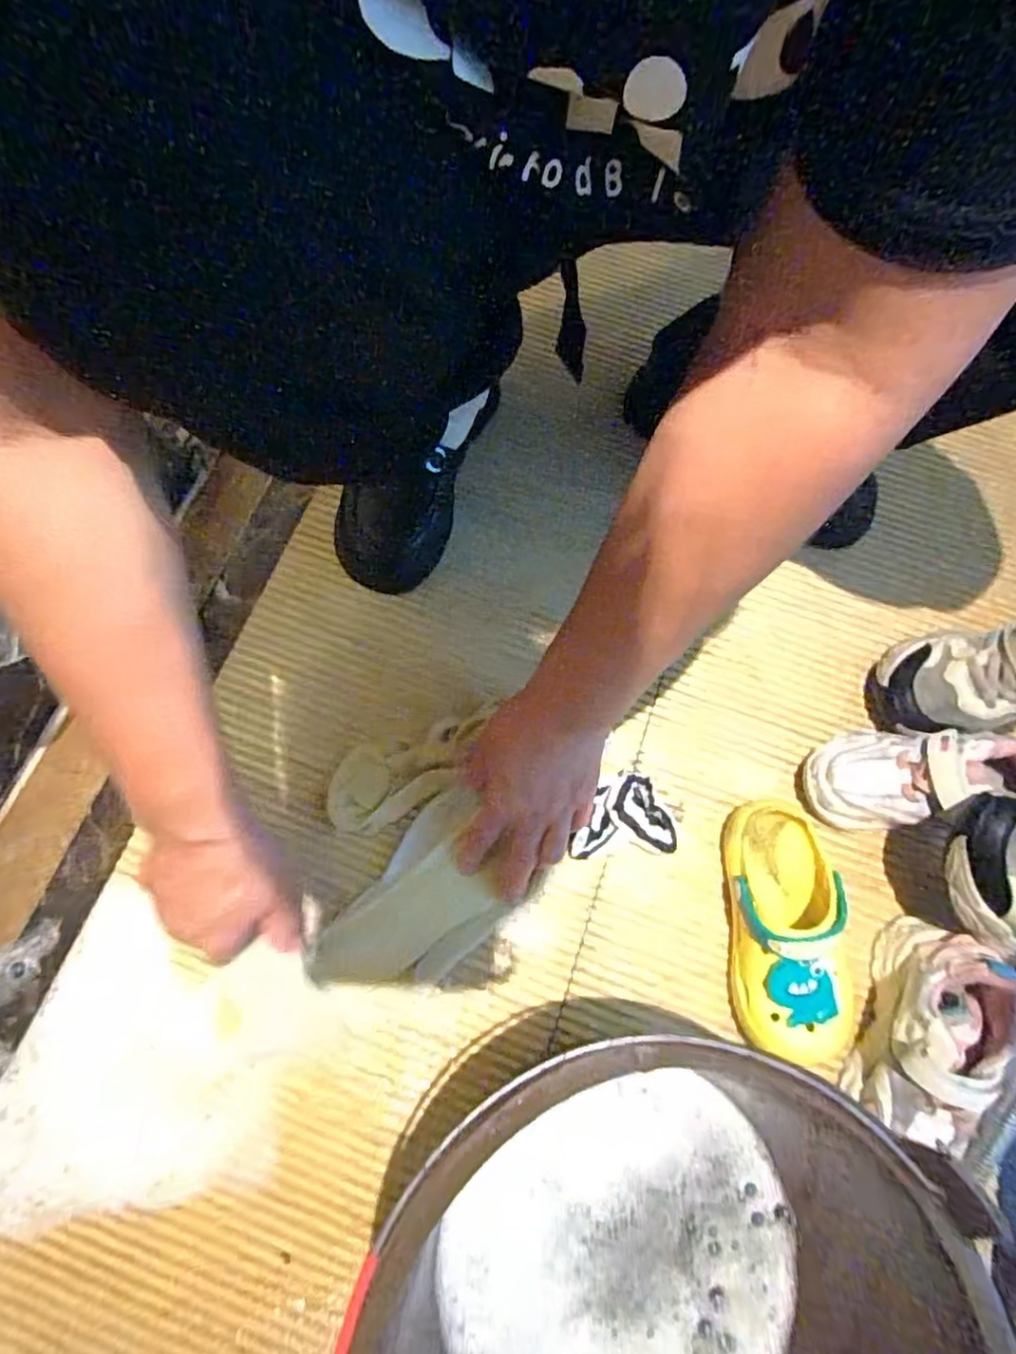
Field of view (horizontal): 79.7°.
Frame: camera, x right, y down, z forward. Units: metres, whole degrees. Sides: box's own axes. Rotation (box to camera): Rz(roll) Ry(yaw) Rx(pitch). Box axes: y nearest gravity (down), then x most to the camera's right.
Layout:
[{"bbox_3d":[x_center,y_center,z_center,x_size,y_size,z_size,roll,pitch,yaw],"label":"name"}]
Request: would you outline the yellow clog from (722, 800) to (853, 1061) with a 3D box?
[{"bbox_3d":[0.202,0.176,0.429,0.077,0.057,0.170,0,72,-1],"label":"yellow clog"}]

